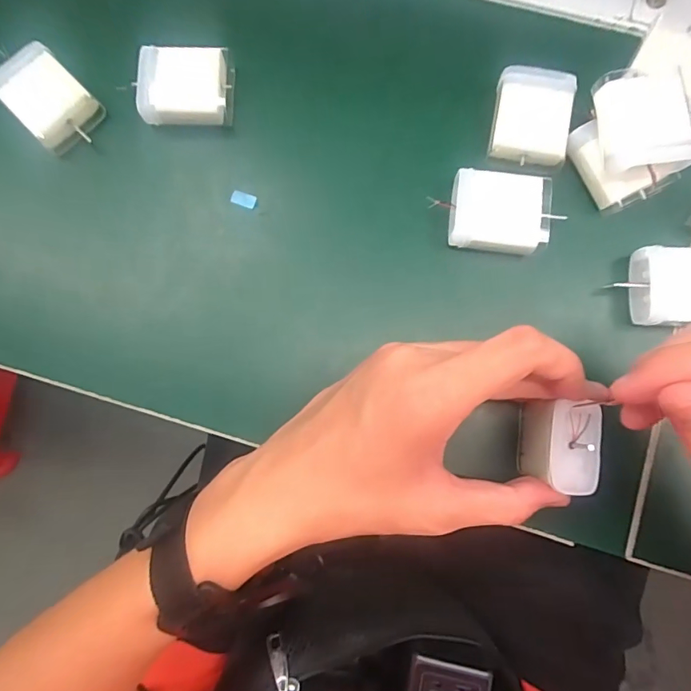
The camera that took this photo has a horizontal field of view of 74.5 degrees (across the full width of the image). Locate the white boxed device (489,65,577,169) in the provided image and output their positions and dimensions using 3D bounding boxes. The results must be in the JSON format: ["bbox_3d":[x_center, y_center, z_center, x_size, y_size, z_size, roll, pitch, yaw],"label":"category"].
[{"bbox_3d":[0.105,-0.129,0.257,0.042,0.012,0.053,8,82,3],"label":"white boxed device"}]

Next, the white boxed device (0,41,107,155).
[{"bbox_3d":[-0.174,-0.144,0.268,0.053,0.023,0.040,44,85,7],"label":"white boxed device"}]

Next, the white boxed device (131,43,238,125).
[{"bbox_3d":[-0.092,-0.150,0.263,0.051,0.017,0.040,1,82,1],"label":"white boxed device"}]

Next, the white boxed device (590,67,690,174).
[{"bbox_3d":[0.155,-0.119,0.237,0.041,0.013,0.056,-9,81,0],"label":"white boxed device"}]

